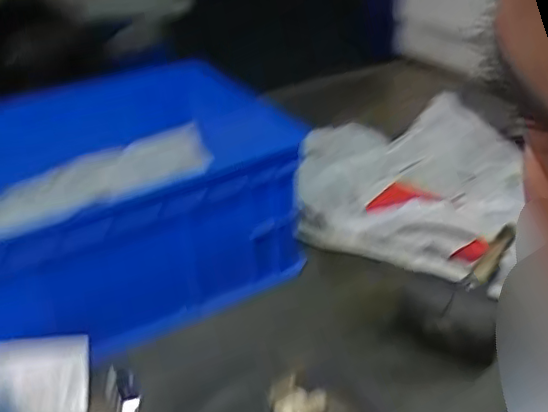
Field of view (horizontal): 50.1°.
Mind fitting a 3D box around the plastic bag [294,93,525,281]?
[{"bbox_3d":[0.229,-0.049,0.962,0.360,0.090,0.399,4,32,9],"label":"plastic bag"}]

